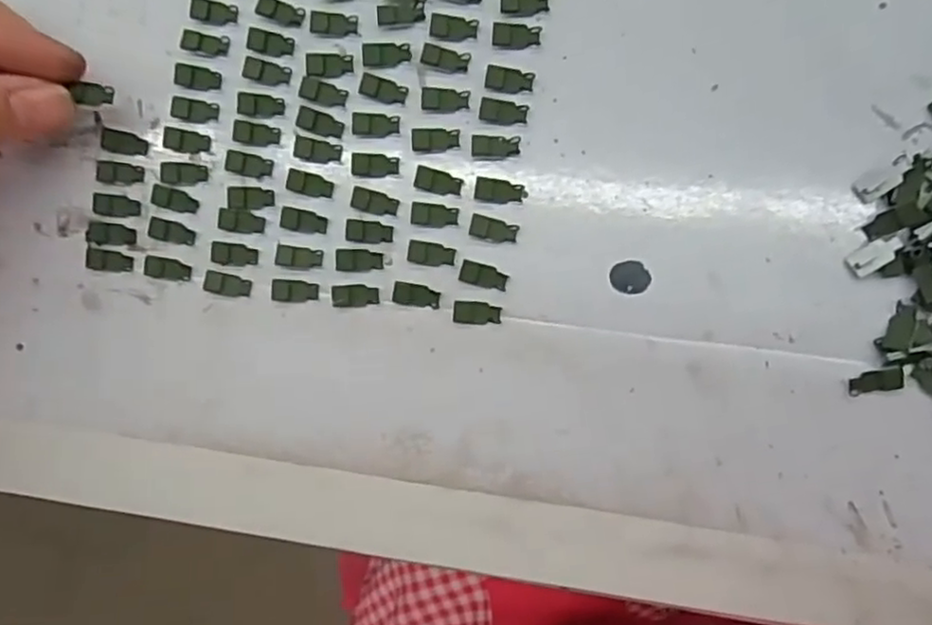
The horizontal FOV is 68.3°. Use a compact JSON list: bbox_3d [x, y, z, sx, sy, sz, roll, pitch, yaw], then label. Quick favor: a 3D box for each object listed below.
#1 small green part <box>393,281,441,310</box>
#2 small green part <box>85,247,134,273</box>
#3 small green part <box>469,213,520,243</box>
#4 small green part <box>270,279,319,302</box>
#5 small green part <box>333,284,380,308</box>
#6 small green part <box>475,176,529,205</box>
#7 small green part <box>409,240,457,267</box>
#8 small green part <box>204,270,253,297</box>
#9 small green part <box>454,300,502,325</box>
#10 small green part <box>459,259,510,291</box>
[{"bbox_3d":[-0.015,-0.005,0.210,0.014,0.004,0.007,10,92,6],"label":"small green part"},{"bbox_3d":[-0.114,-0.016,0.221,0.014,0.004,0.007,9,92,-8],"label":"small green part"},{"bbox_3d":[0.008,-0.025,0.207,0.014,0.004,0.007,14,92,5],"label":"small green part"},{"bbox_3d":[-0.053,-0.007,0.215,0.014,0.004,0.007,3,91,-7],"label":"small green part"},{"bbox_3d":[-0.034,-0.005,0.212,0.014,0.004,0.007,-2,91,6],"label":"small green part"},{"bbox_3d":[0.011,-0.037,0.207,0.015,0.004,0.007,7,92,6],"label":"small green part"},{"bbox_3d":[-0.010,-0.018,0.208,0.014,0.004,0.007,9,92,6],"label":"small green part"},{"bbox_3d":[-0.075,-0.009,0.217,0.014,0.004,0.007,11,92,-7],"label":"small green part"},{"bbox_3d":[0.003,0.000,0.208,0.014,0.004,0.007,3,91,6],"label":"small green part"},{"bbox_3d":[0.005,-0.011,0.207,0.015,0.004,0.007,14,92,5],"label":"small green part"}]

